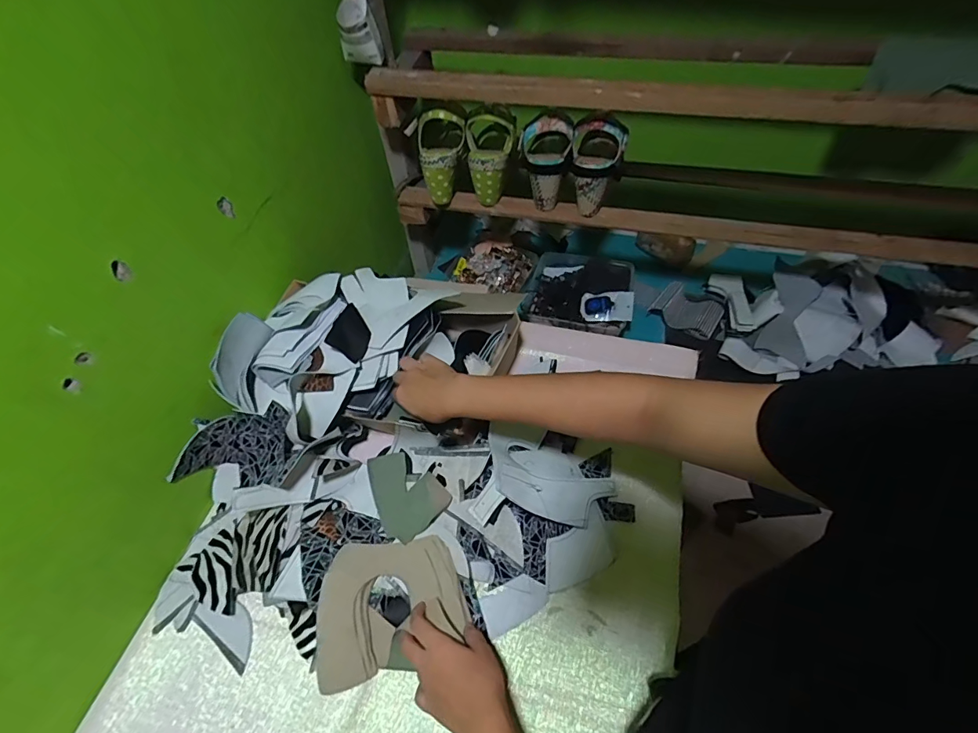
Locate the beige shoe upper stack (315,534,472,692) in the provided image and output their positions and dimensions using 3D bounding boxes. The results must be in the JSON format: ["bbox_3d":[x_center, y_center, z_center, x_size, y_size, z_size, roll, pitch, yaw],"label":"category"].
[{"bbox_3d":[-0.113,0.271,0.514,0.162,0.025,0.135,-12,68,-7],"label":"beige shoe upper stack"}]

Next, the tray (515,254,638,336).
[{"bbox_3d":[0.184,-0.158,0.919,0.209,0.051,0.210,10,54,10],"label":"tray"}]

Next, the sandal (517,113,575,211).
[{"bbox_3d":[0.090,-0.323,0.727,0.079,0.131,0.069,2,54,4],"label":"sandal"}]

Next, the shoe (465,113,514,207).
[{"bbox_3d":[0.003,-0.344,0.750,0.075,0.124,0.084,-3,53,1],"label":"shoe"}]

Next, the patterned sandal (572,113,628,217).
[{"bbox_3d":[0.168,-0.313,0.713,0.081,0.134,0.069,3,53,6],"label":"patterned sandal"}]

